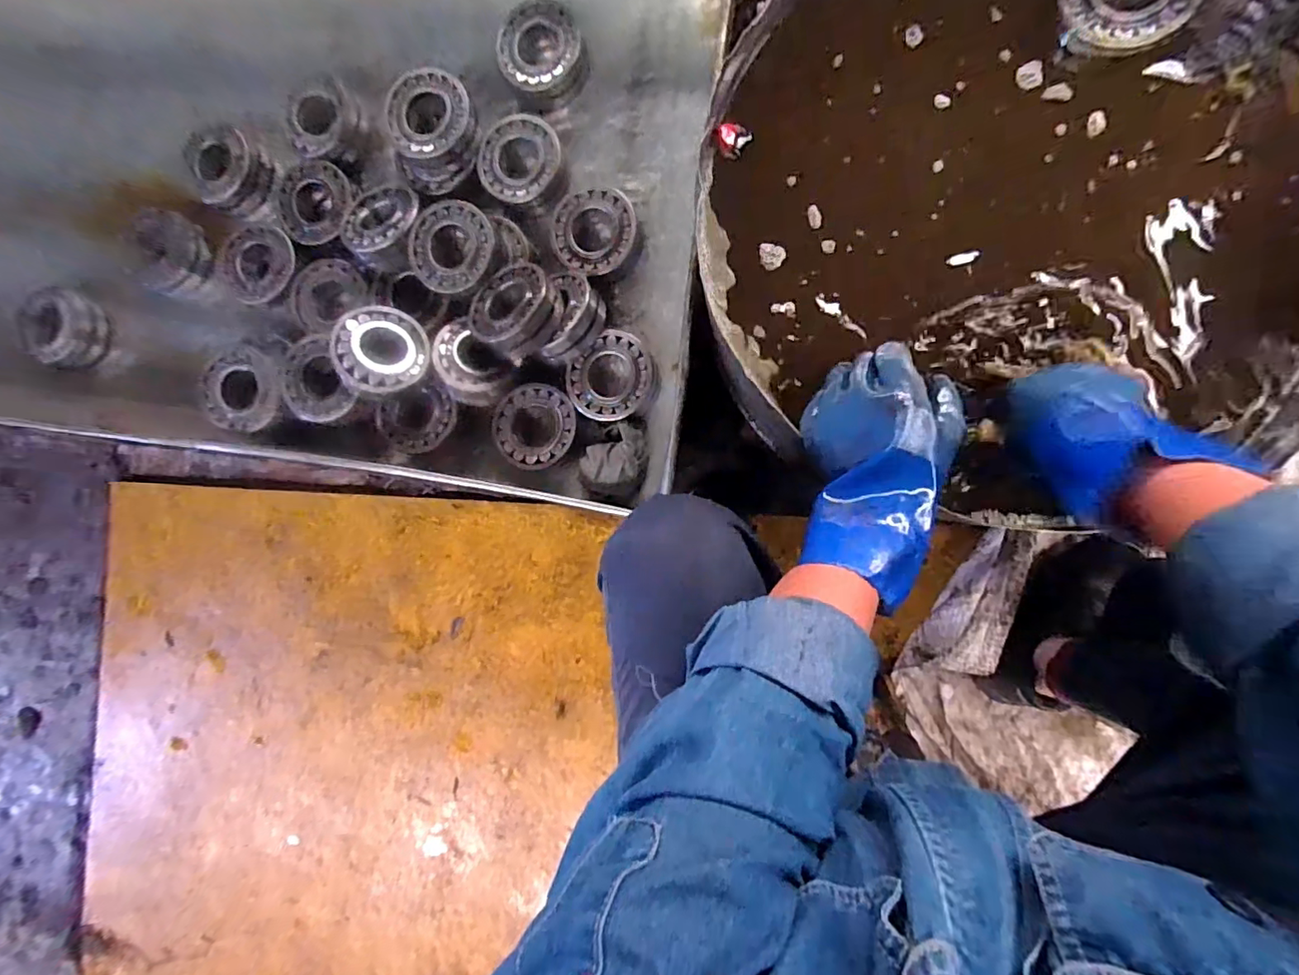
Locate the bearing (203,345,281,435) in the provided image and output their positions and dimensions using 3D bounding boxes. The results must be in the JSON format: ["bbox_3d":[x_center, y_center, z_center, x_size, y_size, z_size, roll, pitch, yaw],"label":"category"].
[{"bbox_3d":[-0.592,-0.144,0.792,0.116,0.029,0.114,0,88,8],"label":"bearing"}]

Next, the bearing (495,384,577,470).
[{"bbox_3d":[-0.155,-0.085,0.720,0.115,0.033,0.107,0,88,8],"label":"bearing"}]

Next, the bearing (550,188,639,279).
[{"bbox_3d":[-0.074,-0.333,0.720,0.110,0.032,0.104,0,88,8],"label":"bearing"}]

